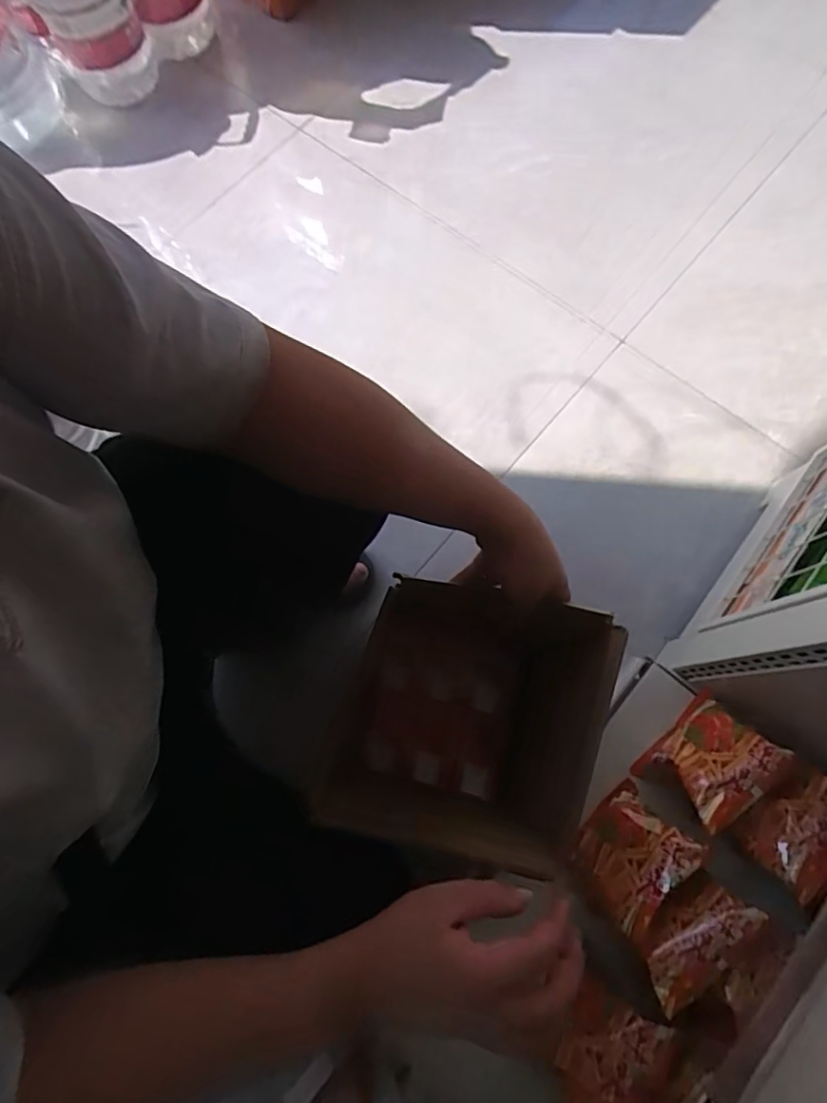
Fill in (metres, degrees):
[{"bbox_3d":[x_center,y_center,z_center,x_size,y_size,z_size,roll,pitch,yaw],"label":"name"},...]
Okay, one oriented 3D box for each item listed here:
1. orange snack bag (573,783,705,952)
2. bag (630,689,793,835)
[{"bbox_3d":[0.239,0.335,0.639,0.127,0.121,0.032,-40,116,-14],"label":"orange snack bag"},{"bbox_3d":[0.349,0.242,0.670,0.133,0.135,0.044,-32,111,-12],"label":"bag"}]

